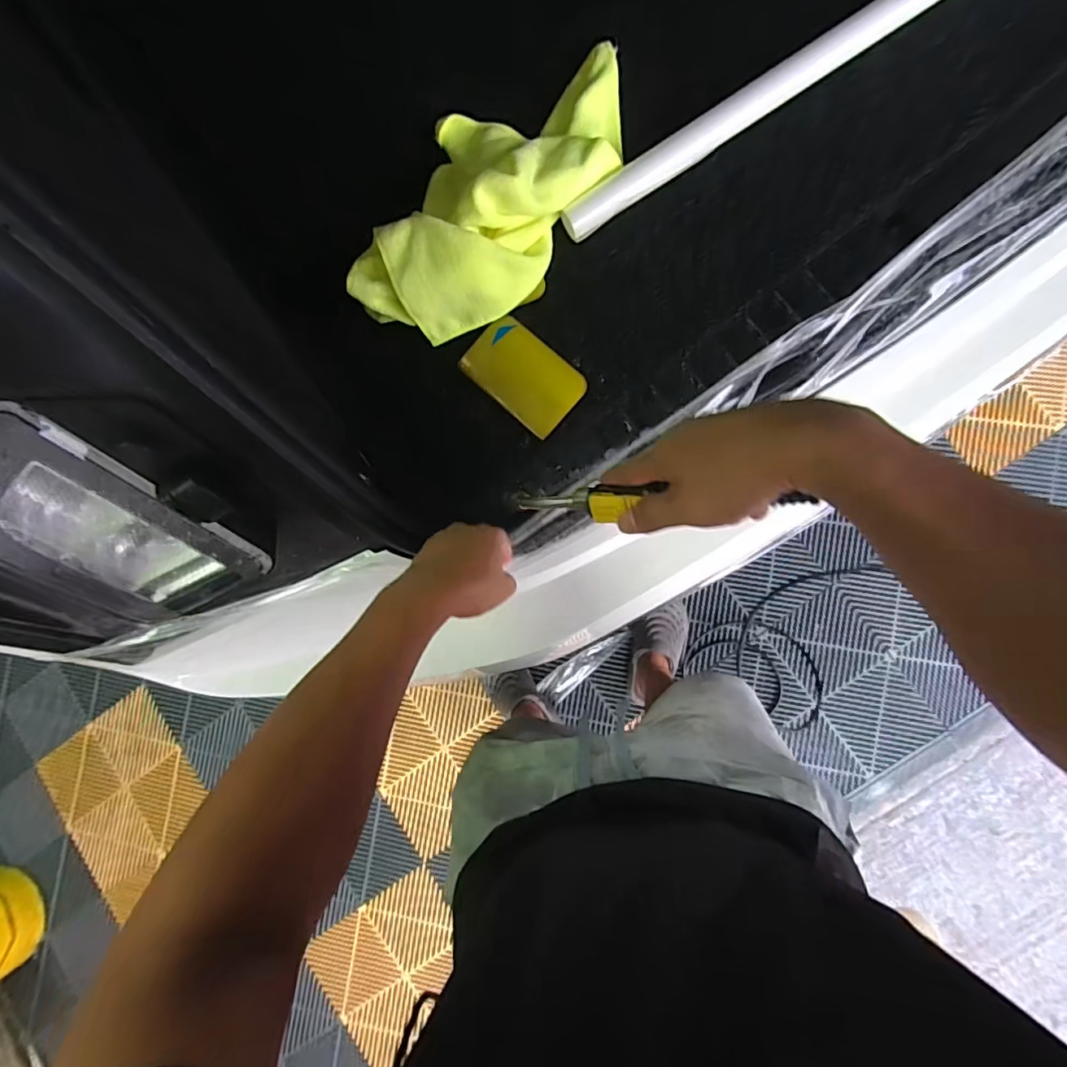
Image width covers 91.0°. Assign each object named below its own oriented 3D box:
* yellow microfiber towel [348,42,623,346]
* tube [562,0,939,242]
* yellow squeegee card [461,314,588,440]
[{"bbox_3d":[-0.032,-0.334,0.503,0.168,0.079,0.310,23,90,8],"label":"yellow microfiber towel"},{"bbox_3d":[0.251,-0.435,0.500,0.506,0.035,0.029,-32,83,3],"label":"tube"},{"bbox_3d":[-0.009,-0.160,0.528,0.117,0.005,0.074,42,96,6],"label":"yellow squeegee card"}]

